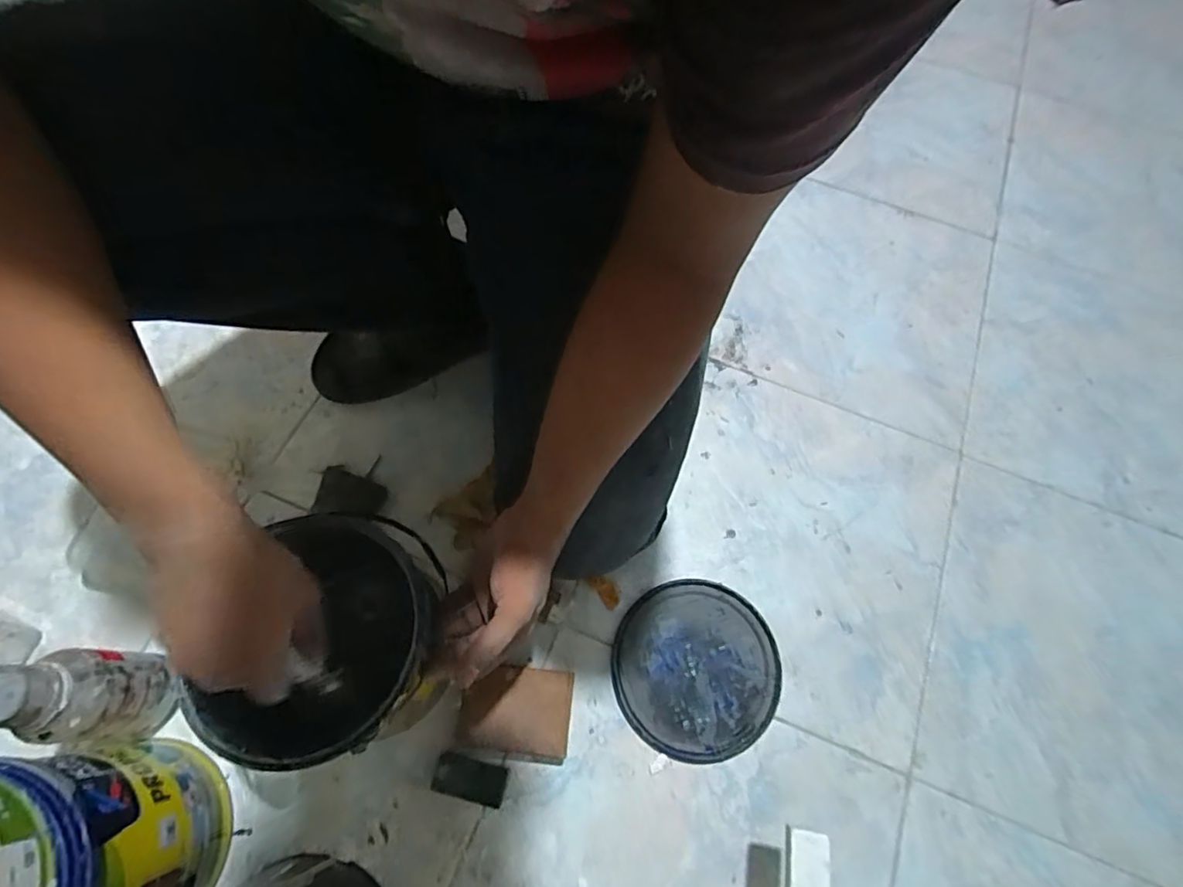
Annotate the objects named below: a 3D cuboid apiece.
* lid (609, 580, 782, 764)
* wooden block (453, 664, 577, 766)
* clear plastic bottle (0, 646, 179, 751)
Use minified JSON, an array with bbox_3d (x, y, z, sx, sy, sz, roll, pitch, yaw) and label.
[{"bbox_3d":[0.113,0.243,0.612,0.175,0.011,0.174,1,68,-2],"label":"lid"},{"bbox_3d":[-0.078,0.274,0.574,0.110,0.033,0.087,7,68,0],"label":"wooden block"},{"bbox_3d":[-0.441,0.225,0.503,0.058,0.172,0.079,-17,70,-9],"label":"clear plastic bottle"}]

